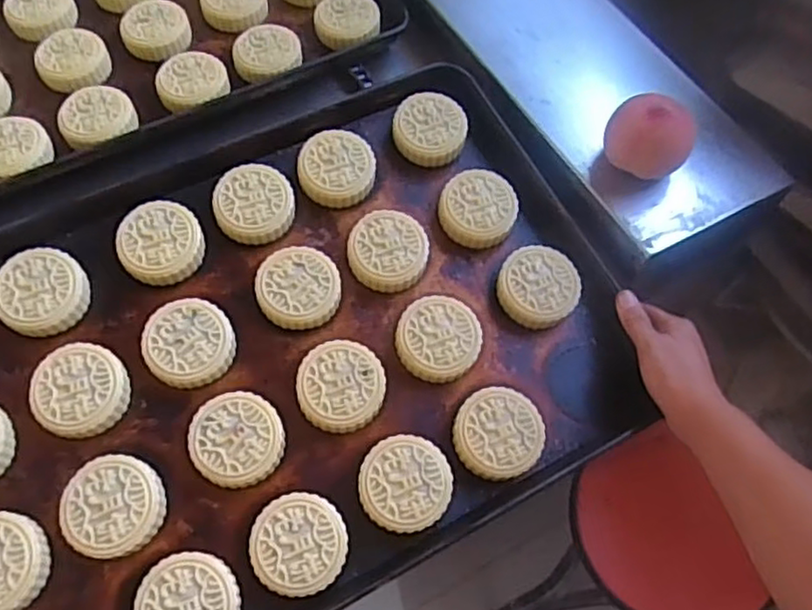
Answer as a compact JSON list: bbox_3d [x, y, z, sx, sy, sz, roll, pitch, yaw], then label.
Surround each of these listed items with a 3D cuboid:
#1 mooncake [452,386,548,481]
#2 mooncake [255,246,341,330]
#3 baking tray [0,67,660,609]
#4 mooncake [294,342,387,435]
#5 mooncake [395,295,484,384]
[{"bbox_3d":[0.076,0.102,0.544,0.069,0.020,0.070,-26,64,-17],"label":"mooncake"},{"bbox_3d":[-0.093,-0.016,0.582,0.069,0.024,0.065,-4,60,-5],"label":"mooncake"},{"bbox_3d":[-0.115,0.042,0.560,0.585,0.033,0.396,-26,73,-15],"label":"baking tray"},{"bbox_3d":[-0.053,0.065,0.550,0.069,0.021,0.070,1,59,-2],"label":"mooncake"},{"bbox_3d":[0.027,0.028,0.574,0.070,0.022,0.070,1,59,-2],"label":"mooncake"}]

